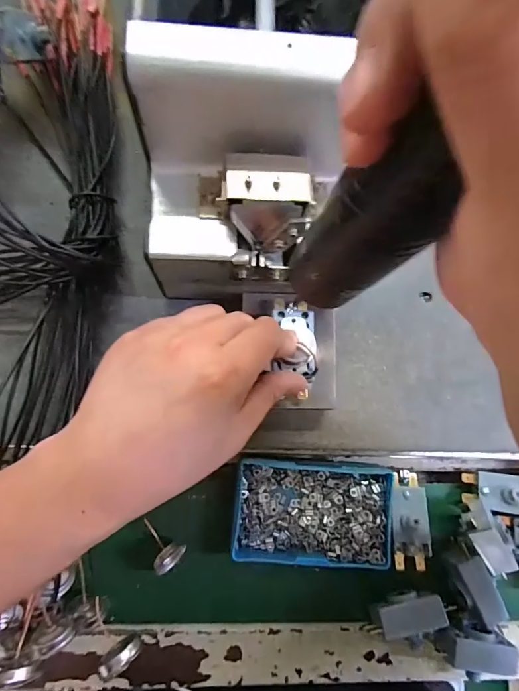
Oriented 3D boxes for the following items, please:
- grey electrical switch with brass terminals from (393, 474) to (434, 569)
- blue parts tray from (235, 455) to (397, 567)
[{"bbox_3d":[0.112,0.130,0.298,0.027,0.017,0.065,5,71,-5],"label":"grey electrical switch with brass terminals"},{"bbox_3d":[0.040,0.122,0.298,0.113,0.024,0.068,5,80,-5],"label":"blue parts tray"}]

